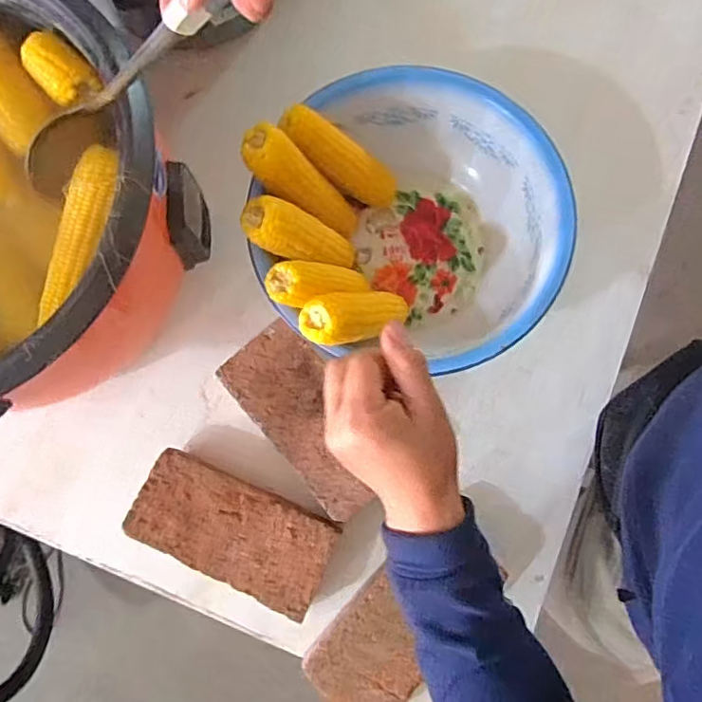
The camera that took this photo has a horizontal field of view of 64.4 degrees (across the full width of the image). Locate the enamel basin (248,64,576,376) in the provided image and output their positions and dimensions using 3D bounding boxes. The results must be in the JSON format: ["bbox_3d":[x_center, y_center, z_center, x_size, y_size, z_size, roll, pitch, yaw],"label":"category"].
[{"bbox_3d":[0.080,-0.145,0.659,0.316,0.126,0.320,0,79,1],"label":"enamel basin"}]

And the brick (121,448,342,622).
[{"bbox_3d":[-0.128,0.196,0.625,0.221,0.044,0.110,23,80,5],"label":"brick"}]

